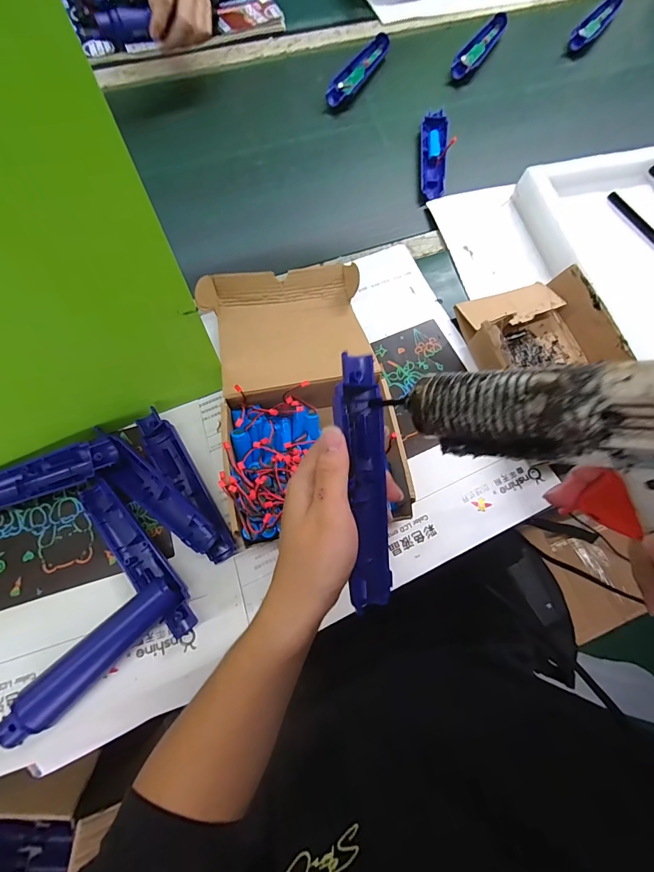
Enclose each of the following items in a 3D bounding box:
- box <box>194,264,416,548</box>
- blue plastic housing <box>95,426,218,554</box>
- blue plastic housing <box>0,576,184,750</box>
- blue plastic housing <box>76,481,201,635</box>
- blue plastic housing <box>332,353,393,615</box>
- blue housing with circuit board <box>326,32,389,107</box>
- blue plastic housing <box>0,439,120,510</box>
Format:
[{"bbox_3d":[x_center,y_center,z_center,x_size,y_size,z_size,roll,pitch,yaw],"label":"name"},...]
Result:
[{"bbox_3d":[-0.028,-0.054,0.407,0.171,0.068,0.302,-9,74,-6],"label":"box"},{"bbox_3d":[-0.171,0.053,0.379,0.156,0.028,0.035,39,74,8],"label":"blue plastic housing"},{"bbox_3d":[-0.201,0.191,0.337,0.172,0.024,0.034,-42,80,-14],"label":"blue plastic housing"},{"bbox_3d":[-0.180,0.112,0.368,0.034,0.024,0.169,-41,79,-14],"label":"blue plastic housing"},{"bbox_3d":[0.026,0.030,0.264,0.033,0.025,0.167,-5,89,-3],"label":"blue plastic housing"},{"bbox_3d":[0.048,-0.576,0.615,0.037,0.025,0.167,31,73,6],"label":"blue housing with circuit board"},{"bbox_3d":[-0.293,0.043,0.383,0.169,0.024,0.039,-17,75,-9],"label":"blue plastic housing"}]

